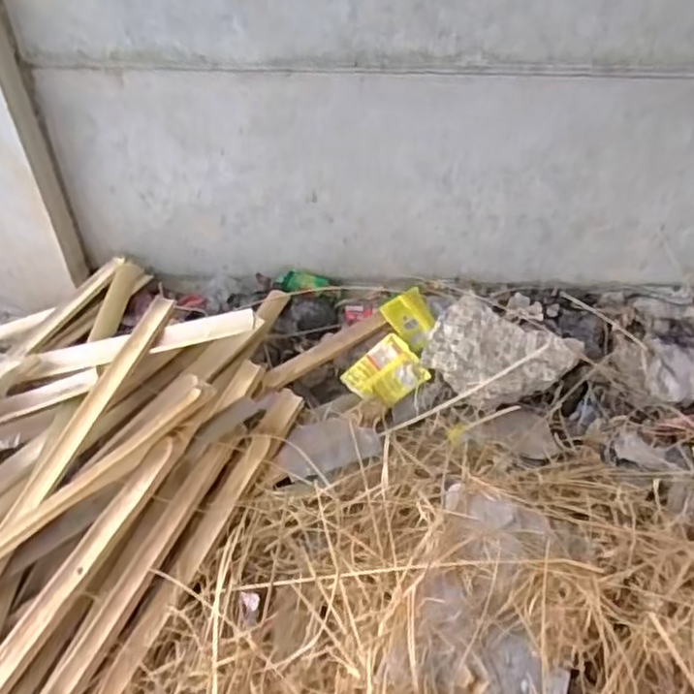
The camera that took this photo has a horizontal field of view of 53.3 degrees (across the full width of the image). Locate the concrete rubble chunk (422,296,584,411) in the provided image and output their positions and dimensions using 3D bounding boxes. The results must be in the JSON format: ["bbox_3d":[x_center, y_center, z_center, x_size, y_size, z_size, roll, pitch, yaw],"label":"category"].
[{"bbox_3d":[0.246,0.024,1.124,0.218,0.094,0.154,21,51,18],"label":"concrete rubble chunk"}]

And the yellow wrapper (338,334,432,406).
[{"bbox_3d":[0.067,0.045,1.158,0.119,0.014,0.099,-41,78,-16],"label":"yellow wrapper"}]

